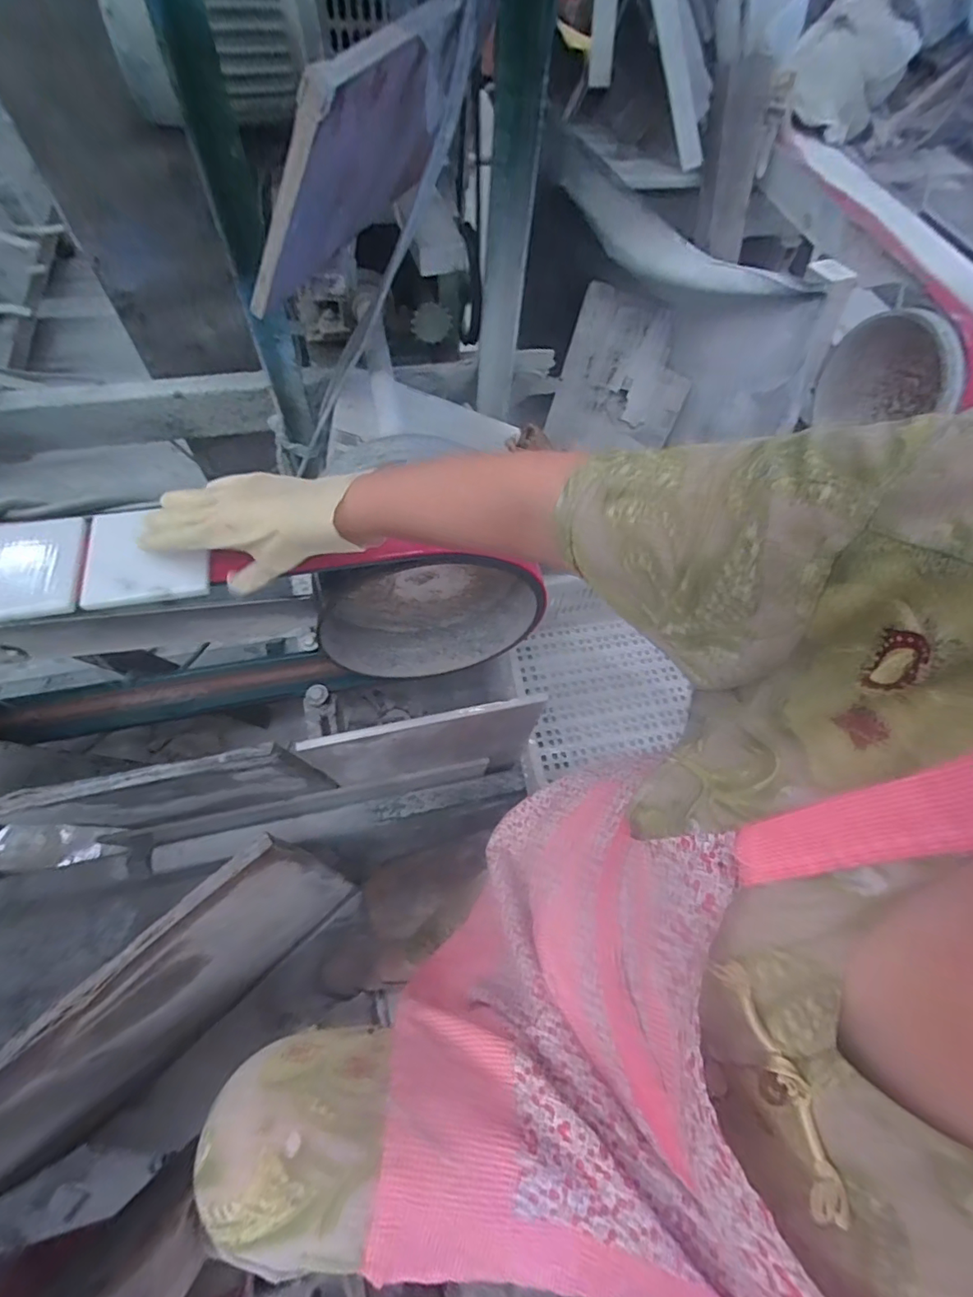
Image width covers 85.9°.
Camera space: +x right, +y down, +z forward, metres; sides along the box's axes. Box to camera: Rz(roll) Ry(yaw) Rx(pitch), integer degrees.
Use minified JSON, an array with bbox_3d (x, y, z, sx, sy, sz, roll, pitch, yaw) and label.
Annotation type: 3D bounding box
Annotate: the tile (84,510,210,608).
[{"bbox_3d":[-0.304,-0.085,0.469,0.109,0.015,0.097,-6,62,-7],"label":"tile"}]

